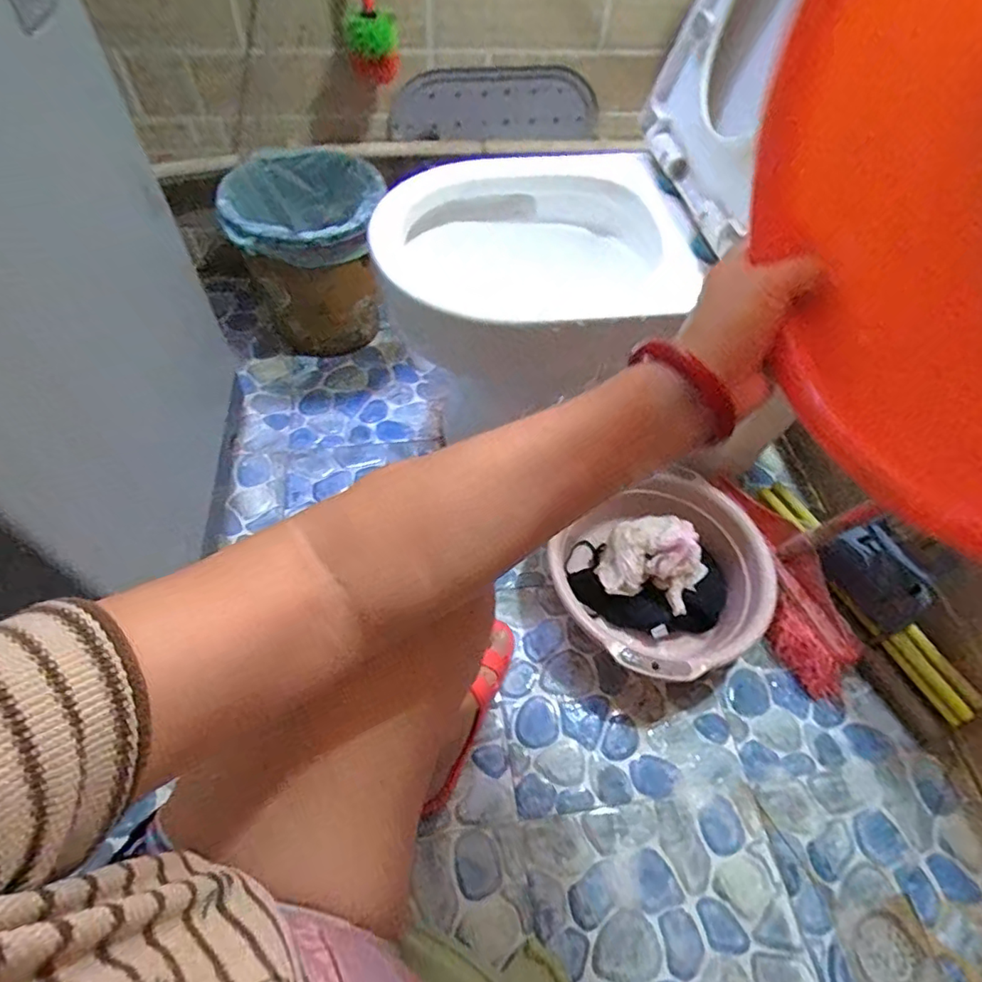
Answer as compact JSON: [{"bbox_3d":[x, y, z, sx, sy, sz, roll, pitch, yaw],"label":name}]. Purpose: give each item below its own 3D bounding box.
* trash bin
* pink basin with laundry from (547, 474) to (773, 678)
[{"bbox_3d":[-0.327,-0.426,1.046,0.251,0.290,0.273,-16,59,-14],"label":"trash bin"},{"bbox_3d":[0.241,0.122,0.794,0.241,0.154,0.263,2,56,-3],"label":"pink basin with laundry"}]

